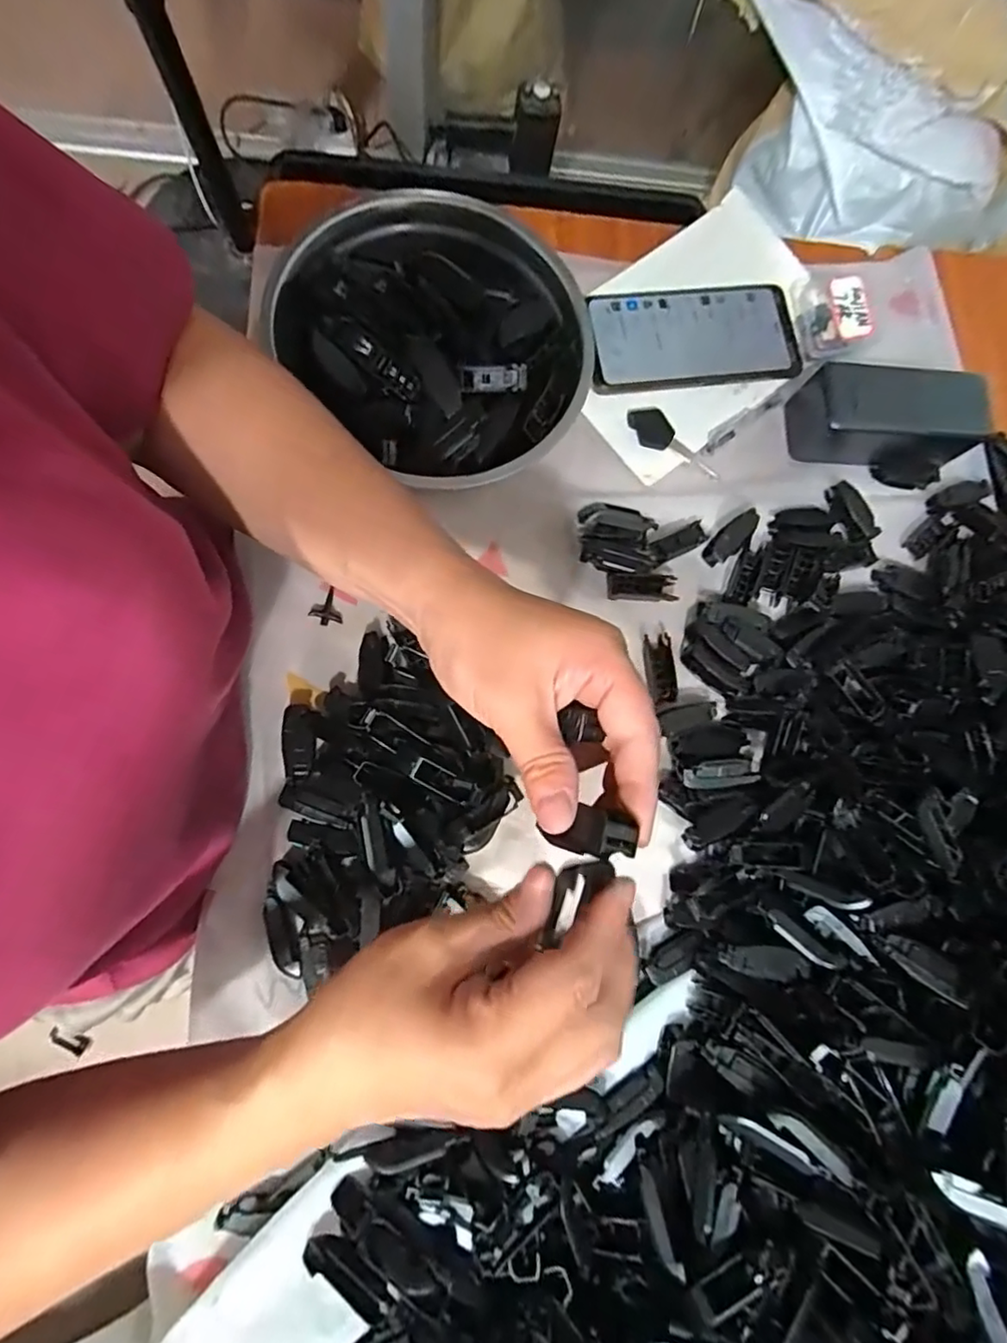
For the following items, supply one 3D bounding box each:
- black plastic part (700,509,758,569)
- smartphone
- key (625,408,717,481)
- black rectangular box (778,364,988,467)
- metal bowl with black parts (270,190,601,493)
[{"bbox_3d":[0.165,-0.097,0.426,0.047,0.008,0.017,-42,87,-12],"label":"black plastic part"},{"bbox_3d":[0.148,-0.256,0.453,0.162,0.008,0.078,-7,86,-6],"label":"smartphone"},{"bbox_3d":[0.127,-0.170,0.444,0.078,0.013,0.025,45,78,2],"label":"key"},{"bbox_3d":[0.287,-0.190,0.441,0.126,0.050,0.059,3,80,-7],"label":"black rectangular box"},{"bbox_3d":[-0.041,-0.221,0.399,0.185,0.062,0.202,1,80,-7],"label":"metal bowl with black parts"}]

